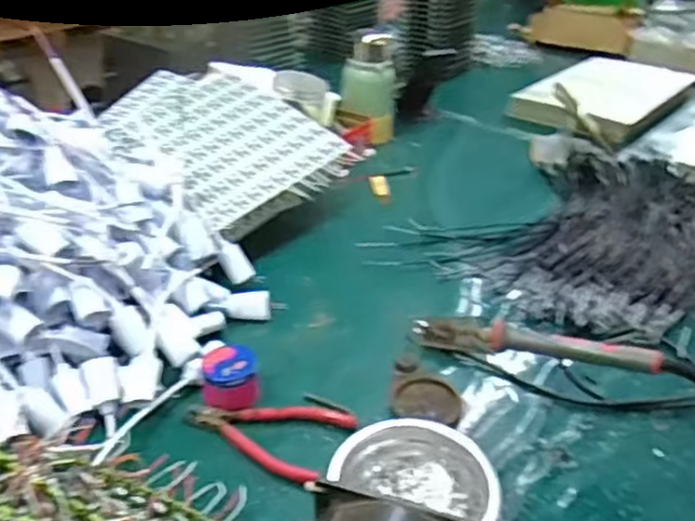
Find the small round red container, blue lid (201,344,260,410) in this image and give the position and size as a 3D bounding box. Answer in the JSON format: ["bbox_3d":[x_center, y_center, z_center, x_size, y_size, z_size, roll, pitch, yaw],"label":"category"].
[{"bbox_3d":[-0.112,0.109,0.667,0.049,0.040,0.059,-5,31,-14],"label":"small round red container, blue lid"}]

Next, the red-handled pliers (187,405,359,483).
[{"bbox_3d":[-0.076,0.151,0.644,0.149,0.027,0.088,17,33,22],"label":"red-handled pliers"}]

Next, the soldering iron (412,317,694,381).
[{"bbox_3d":[0.167,0.073,0.595,0.233,0.028,0.026,5,28,29],"label":"soldering iron"}]

